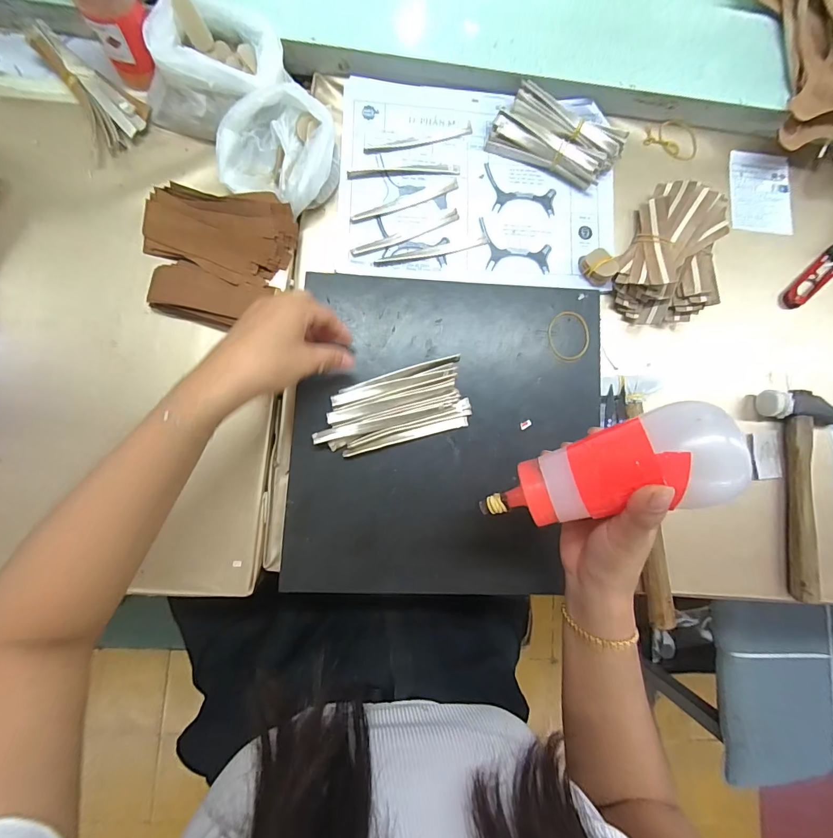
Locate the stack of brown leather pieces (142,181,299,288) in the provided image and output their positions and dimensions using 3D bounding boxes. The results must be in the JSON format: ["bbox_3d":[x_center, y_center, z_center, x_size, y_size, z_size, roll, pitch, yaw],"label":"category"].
[{"bbox_3d":[-0.195,-0.179,0.396,0.139,0.030,0.082,9,84,-4],"label":"stack of brown leather pieces"}]

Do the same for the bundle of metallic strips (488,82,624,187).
[{"bbox_3d":[0.152,-0.304,0.439,0.137,0.029,0.061,21,83,-3],"label":"bundle of metallic strips"}]

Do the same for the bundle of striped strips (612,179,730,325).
[{"bbox_3d":[0.274,-0.171,0.435,0.098,0.041,0.152,24,83,-2],"label":"bundle of striped strips"}]

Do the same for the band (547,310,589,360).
[{"bbox_3d":[0.155,-0.084,0.413,0.043,0.004,0.049,-2,85,-5],"label":"band"}]

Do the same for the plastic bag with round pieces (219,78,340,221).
[{"bbox_3d":[-0.136,-0.262,0.399,0.110,0.051,0.098,23,83,-3],"label":"plastic bag with round pieces"}]

